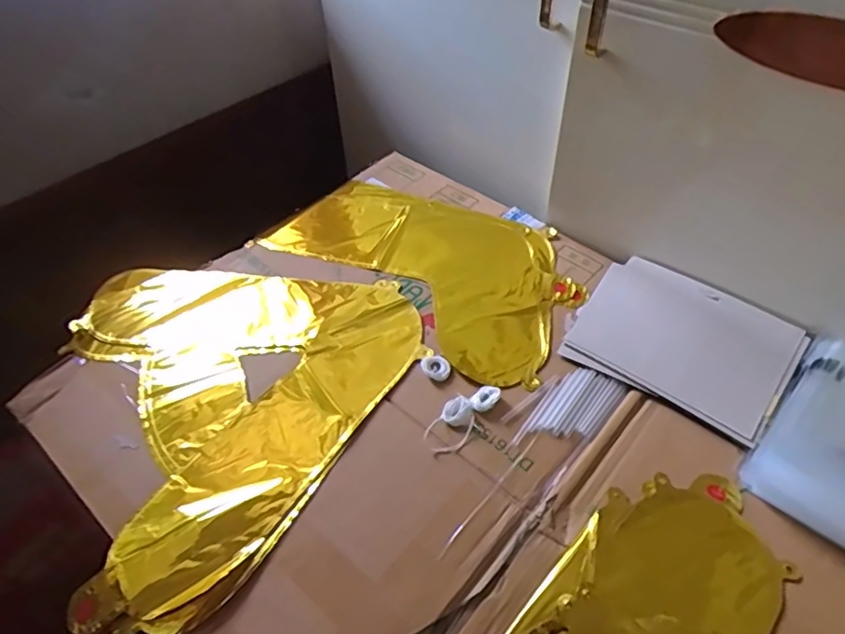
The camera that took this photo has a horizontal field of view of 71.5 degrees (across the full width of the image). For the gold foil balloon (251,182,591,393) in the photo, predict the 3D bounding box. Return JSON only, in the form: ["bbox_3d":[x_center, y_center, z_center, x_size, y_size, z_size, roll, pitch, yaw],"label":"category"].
[{"bbox_3d":[0.009,-0.074,0.710,0.387,0.014,0.213,31,58,27],"label":"gold foil balloon"}]

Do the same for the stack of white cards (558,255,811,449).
[{"bbox_3d":[0.271,0.025,0.612,0.203,0.014,0.168,27,56,24],"label":"stack of white cards"}]

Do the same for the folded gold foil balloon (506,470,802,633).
[{"bbox_3d":[0.175,0.228,0.447,0.147,0.014,0.266,33,59,28],"label":"folded gold foil balloon"}]

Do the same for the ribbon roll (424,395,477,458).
[{"bbox_3d":[0.029,0.101,0.545,0.033,0.012,0.062,22,54,21],"label":"ribbon roll"}]

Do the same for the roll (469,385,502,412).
[{"bbox_3d":[0.060,0.079,0.563,0.030,0.013,0.020,-36,56,-24],"label":"roll"}]

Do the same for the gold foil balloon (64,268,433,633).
[{"bbox_3d":[-0.168,0.063,0.587,0.340,0.028,0.388,-19,50,-11],"label":"gold foil balloon"}]

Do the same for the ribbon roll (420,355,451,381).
[{"bbox_3d":[0.014,0.051,0.591,0.028,0.006,0.030,-2,49,2],"label":"ribbon roll"}]

